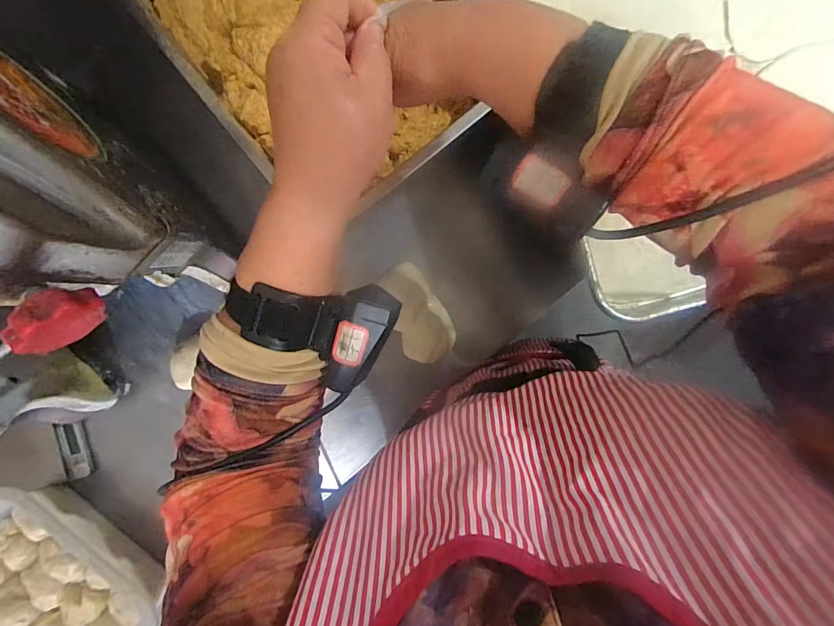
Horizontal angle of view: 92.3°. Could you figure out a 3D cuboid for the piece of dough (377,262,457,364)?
[{"bbox_3d":[-0.001,0.001,0.503,0.068,0.022,0.124,-31,91,0],"label":"piece of dough"}]

